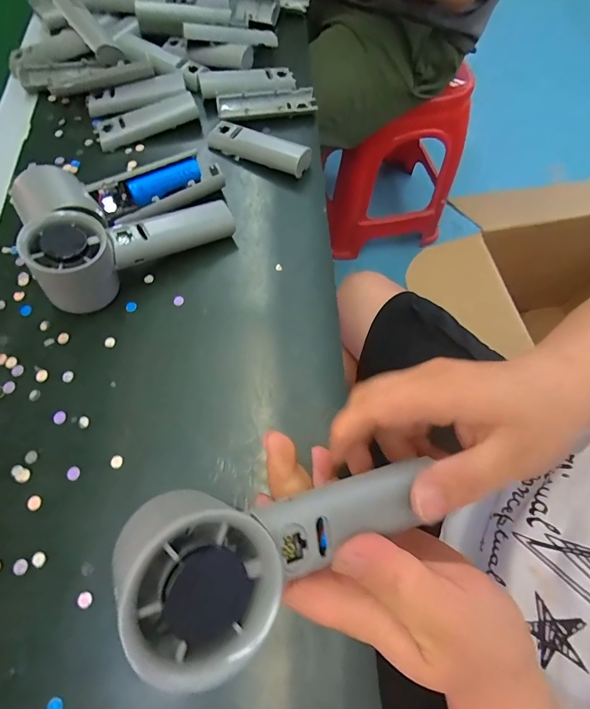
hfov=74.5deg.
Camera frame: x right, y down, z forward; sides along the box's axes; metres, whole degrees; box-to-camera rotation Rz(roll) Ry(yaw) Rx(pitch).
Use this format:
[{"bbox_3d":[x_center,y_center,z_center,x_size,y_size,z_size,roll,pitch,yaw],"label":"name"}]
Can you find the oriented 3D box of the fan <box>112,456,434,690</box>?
[{"bbox_3d":[-0.004,0.079,0.173,0.138,0.036,0.062,-9,66,-31],"label":"fan"}]

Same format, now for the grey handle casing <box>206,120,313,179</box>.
[{"bbox_3d":[-0.039,-0.210,0.388,0.110,0.021,0.032,26,69,10],"label":"grey handle casing"}]

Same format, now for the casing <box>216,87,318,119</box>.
[{"bbox_3d":[-0.029,-0.265,0.414,0.103,0.014,0.035,-11,67,-5],"label":"casing"}]

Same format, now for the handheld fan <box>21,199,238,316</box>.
[{"bbox_3d":[-0.128,-0.089,0.319,0.162,0.060,0.052,-28,70,-27],"label":"handheld fan"}]

